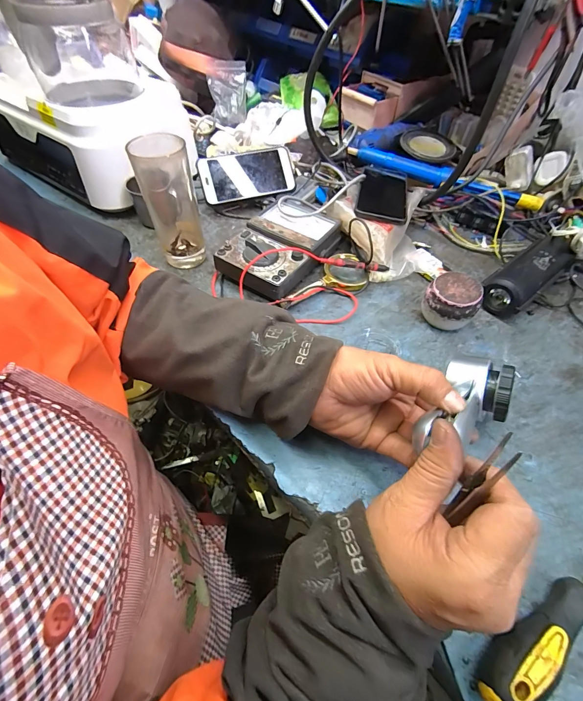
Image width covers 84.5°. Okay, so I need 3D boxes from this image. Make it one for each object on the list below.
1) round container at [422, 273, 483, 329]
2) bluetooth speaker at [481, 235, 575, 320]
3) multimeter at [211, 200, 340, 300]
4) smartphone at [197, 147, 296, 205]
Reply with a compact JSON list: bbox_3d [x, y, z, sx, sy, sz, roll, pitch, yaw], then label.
[{"bbox_3d":[0.197,-0.057,0.402,0.060,0.058,0.060,1,54,-2],"label":"round container"},{"bbox_3d":[0.316,-0.099,0.435,0.148,0.056,0.056,-33,61,-23],"label":"bluetooth speaker"},{"bbox_3d":[-0.013,-0.151,0.462,0.115,0.043,0.189,29,58,18],"label":"multimeter"},{"bbox_3d":[-0.073,-0.299,0.546,0.158,0.011,0.080,-17,87,-9],"label":"smartphone"}]

